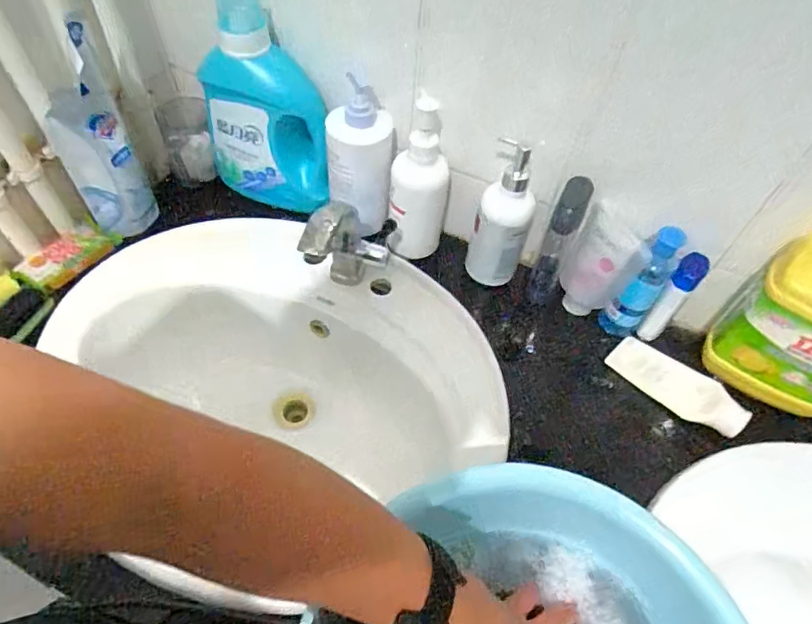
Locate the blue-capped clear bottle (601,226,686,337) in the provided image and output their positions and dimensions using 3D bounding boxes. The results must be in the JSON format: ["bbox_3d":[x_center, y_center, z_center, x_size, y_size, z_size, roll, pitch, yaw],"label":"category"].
[{"bbox_3d":[0.272,-0.030,0.620,0.038,0.159,0.035,36,59,20],"label":"blue-capped clear bottle"}]

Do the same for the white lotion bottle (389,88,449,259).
[{"bbox_3d":[0.016,-0.146,0.665,0.073,0.243,0.060,6,54,0],"label":"white lotion bottle"}]

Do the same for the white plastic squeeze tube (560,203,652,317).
[{"bbox_3d":[0.232,-0.047,0.656,0.052,0.150,0.074,-8,55,-10],"label":"white plastic squeeze tube"}]

